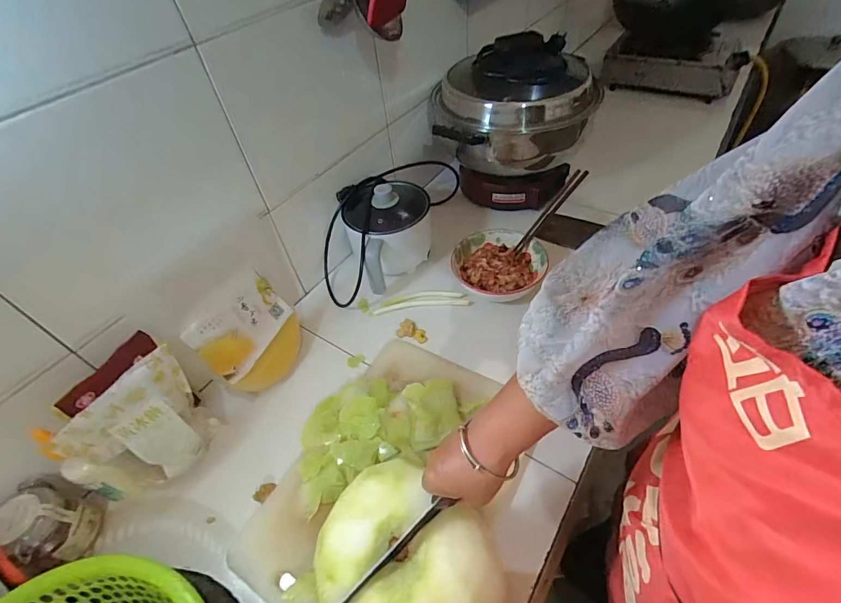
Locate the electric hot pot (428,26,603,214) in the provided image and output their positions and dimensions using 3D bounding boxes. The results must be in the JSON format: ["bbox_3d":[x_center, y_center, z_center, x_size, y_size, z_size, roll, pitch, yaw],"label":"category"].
[{"bbox_3d":[0.200,-0.372,0.893,0.337,0.293,0.255,-9,48,-1],"label":"electric hot pot"}]

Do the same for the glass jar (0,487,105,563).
[{"bbox_3d":[-0.479,0.287,0.524,0.075,0.082,0.073,-4,48,4],"label":"glass jar"}]

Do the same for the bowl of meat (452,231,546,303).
[{"bbox_3d":[0.150,-0.065,0.792,0.175,0.057,0.158,0,48,7],"label":"bowl of meat"}]

